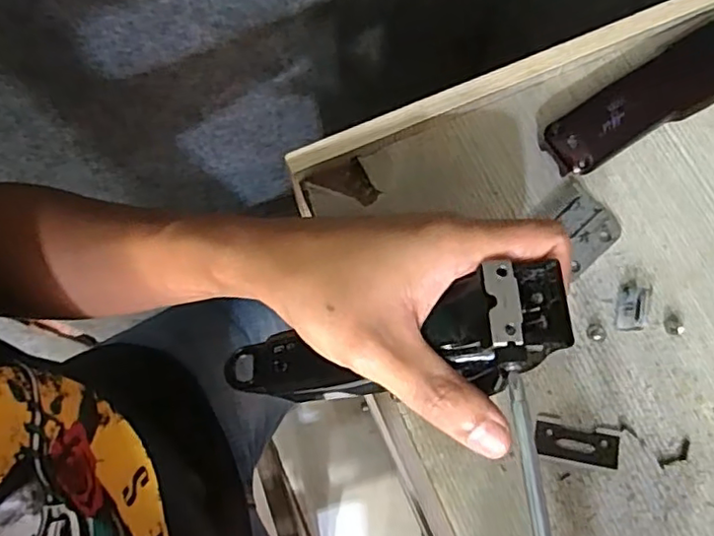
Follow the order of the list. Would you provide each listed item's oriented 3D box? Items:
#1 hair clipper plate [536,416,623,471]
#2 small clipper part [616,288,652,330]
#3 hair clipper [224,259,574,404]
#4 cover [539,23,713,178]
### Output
[{"bbox_3d":[0.107,0.086,0.294,0.039,0.004,0.020,8,74,2],"label":"hair clipper plate"},{"bbox_3d":[0.140,0.021,0.307,0.011,0.013,0.022,15,75,4],"label":"small clipper part"},{"bbox_3d":[0.008,0.040,0.280,0.173,0.029,0.045,-17,72,30],"label":"hair clipper"},{"bbox_3d":[0.170,-0.098,0.337,0.142,0.015,0.038,-33,77,-9],"label":"cover"}]

